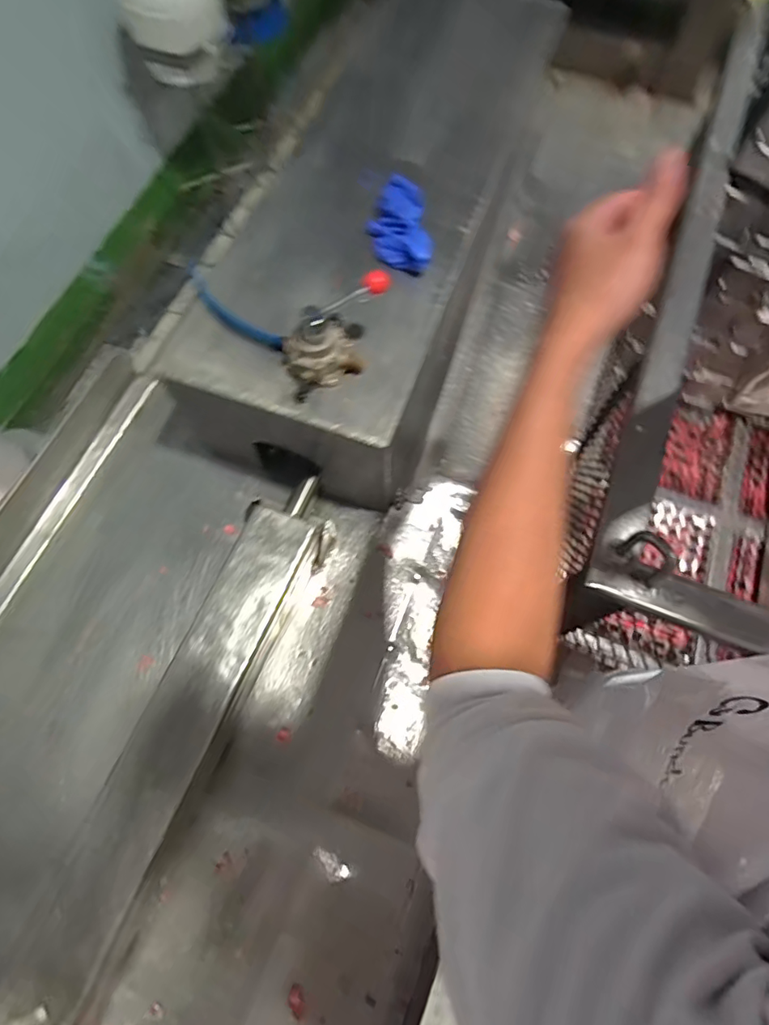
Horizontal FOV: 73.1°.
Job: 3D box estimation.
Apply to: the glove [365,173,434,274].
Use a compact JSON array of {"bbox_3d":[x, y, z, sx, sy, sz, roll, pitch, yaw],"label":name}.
[{"bbox_3d":[0.018,-0.367,0.661,0.080,0.040,0.123,2,68,1],"label":"glove"}]

